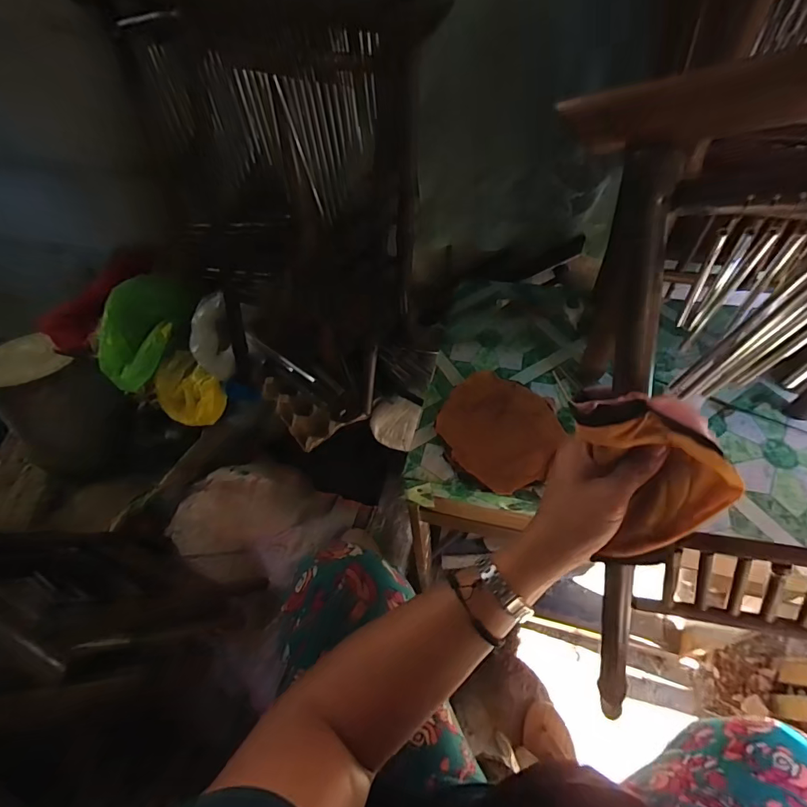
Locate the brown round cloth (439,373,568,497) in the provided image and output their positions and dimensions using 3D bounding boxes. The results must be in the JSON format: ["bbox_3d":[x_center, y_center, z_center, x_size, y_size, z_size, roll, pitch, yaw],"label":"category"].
[{"bbox_3d":[0.124,0.029,0.560,0.147,0.023,0.151,-2,53,3],"label":"brown round cloth"}]

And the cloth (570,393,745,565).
[{"bbox_3d":[0.181,0.044,0.320,0.078,0.125,0.050,-18,16,24],"label":"cloth"}]

